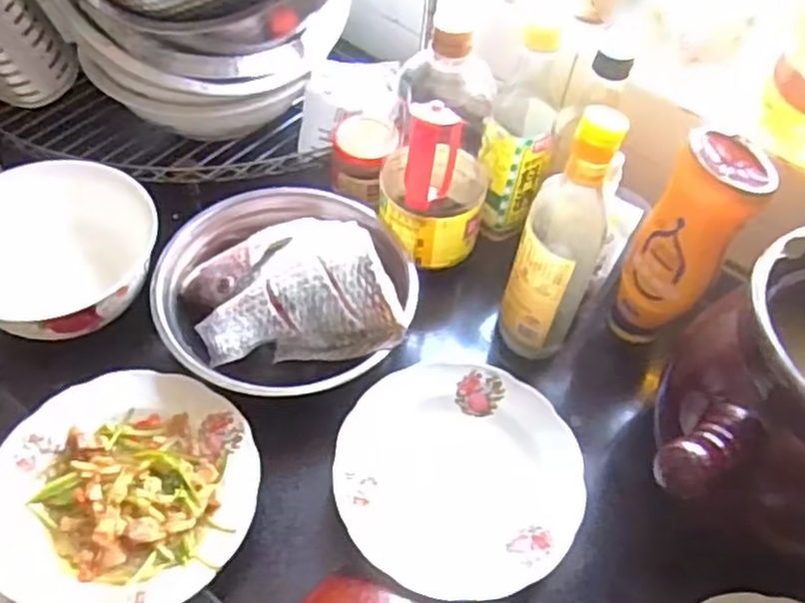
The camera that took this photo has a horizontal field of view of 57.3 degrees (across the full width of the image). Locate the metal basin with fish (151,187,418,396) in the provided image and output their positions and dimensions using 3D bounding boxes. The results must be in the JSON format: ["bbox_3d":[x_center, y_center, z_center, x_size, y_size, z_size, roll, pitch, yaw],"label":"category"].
[{"bbox_3d":[-0.104,-0.029,0.668,0.217,0.082,0.213,2,55,-3],"label":"metal basin with fish"}]

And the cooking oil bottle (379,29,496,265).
[{"bbox_3d":[0.033,-0.132,0.656,0.101,0.221,0.089,9,55,3],"label":"cooking oil bottle"}]

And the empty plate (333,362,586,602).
[{"bbox_3d":[0.045,0.139,0.594,0.191,0.033,0.191,2,55,-3],"label":"empty plate"}]

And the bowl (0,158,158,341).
[{"bbox_3d":[-0.310,-0.047,0.661,0.173,0.068,0.170,2,55,-3],"label":"bowl"}]

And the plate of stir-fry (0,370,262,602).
[{"bbox_3d":[-0.211,0.143,0.567,0.188,0.032,0.197,2,55,-3],"label":"plate of stir-fry"}]

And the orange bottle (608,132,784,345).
[{"bbox_3d":[0.241,-0.043,0.636,0.074,0.220,0.059,30,58,17],"label":"orange bottle"}]

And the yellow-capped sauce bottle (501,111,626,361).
[{"bbox_3d":[0.134,-0.050,0.611,0.061,0.260,0.077,18,56,9],"label":"yellow-capped sauce bottle"}]

